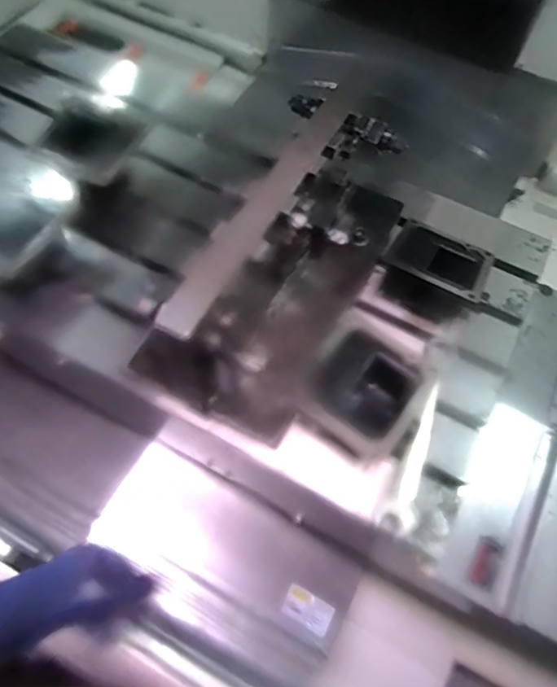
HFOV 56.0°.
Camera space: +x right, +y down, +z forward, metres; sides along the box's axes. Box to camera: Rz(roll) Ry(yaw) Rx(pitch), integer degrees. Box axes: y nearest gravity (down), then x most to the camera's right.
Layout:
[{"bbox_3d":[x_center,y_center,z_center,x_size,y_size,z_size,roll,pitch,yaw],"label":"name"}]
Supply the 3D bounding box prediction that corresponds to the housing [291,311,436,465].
[{"bbox_3d":[0.117,0.060,0.732,0.159,0.070,0.156,34,99,10],"label":"housing"}]

